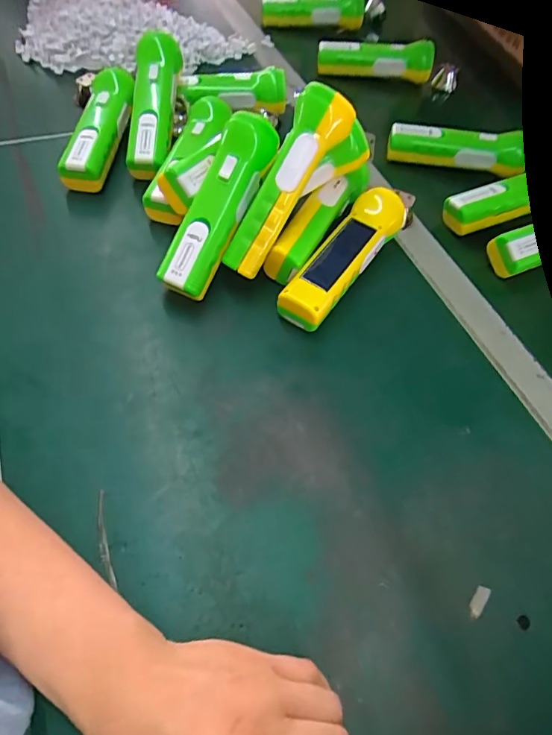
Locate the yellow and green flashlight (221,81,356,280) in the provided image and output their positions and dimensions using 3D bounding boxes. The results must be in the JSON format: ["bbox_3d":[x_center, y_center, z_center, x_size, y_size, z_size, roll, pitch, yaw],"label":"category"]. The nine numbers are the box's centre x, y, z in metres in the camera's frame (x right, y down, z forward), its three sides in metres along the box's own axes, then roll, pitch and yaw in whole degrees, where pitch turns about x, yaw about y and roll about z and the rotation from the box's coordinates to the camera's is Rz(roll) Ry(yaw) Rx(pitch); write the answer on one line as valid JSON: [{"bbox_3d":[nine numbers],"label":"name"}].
[{"bbox_3d":[0.005,-0.156,0.396,0.042,0.038,0.163,32,98,15],"label":"yellow and green flashlight"}]

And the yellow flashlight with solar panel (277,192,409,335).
[{"bbox_3d":[0.066,-0.105,0.433,0.048,0.048,0.170,32,60,15],"label":"yellow flashlight with solar panel"}]

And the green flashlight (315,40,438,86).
[{"bbox_3d":[0.146,-0.453,0.675,0.171,0.044,0.042,3,57,-3],"label":"green flashlight"}]

